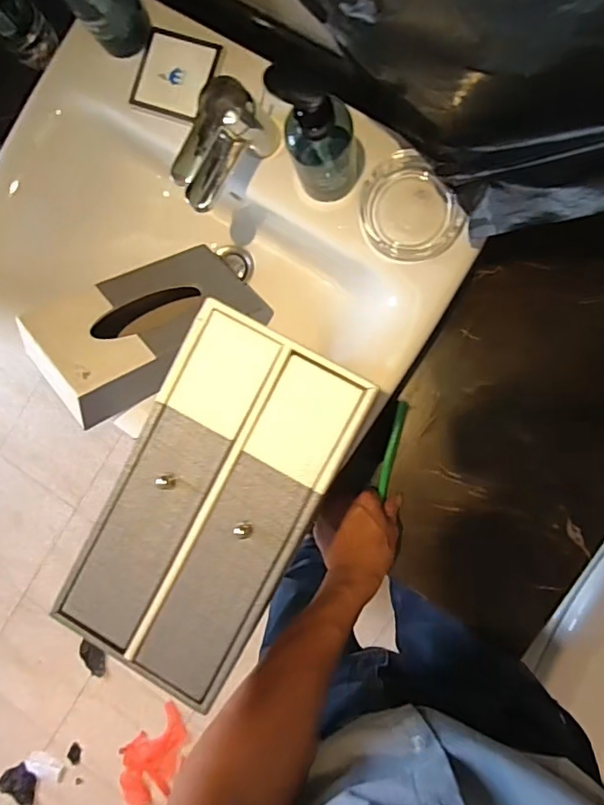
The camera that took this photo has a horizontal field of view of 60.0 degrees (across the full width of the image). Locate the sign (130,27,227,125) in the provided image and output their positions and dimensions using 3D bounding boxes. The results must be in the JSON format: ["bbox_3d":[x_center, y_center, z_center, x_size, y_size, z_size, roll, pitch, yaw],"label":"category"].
[{"bbox_3d":[-0.139,-0.365,0.584,0.088,0.012,0.089,23,92,8],"label":"sign"}]

